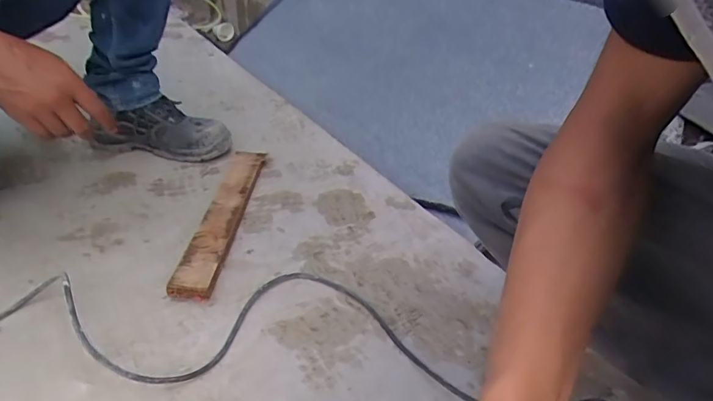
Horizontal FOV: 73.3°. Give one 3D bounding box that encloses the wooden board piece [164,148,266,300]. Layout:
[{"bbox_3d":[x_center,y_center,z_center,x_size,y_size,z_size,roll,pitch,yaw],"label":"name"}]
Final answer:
[{"bbox_3d":[-0.215,0.017,0.792,0.060,0.027,0.397,3,34,0],"label":"wooden board piece"}]

